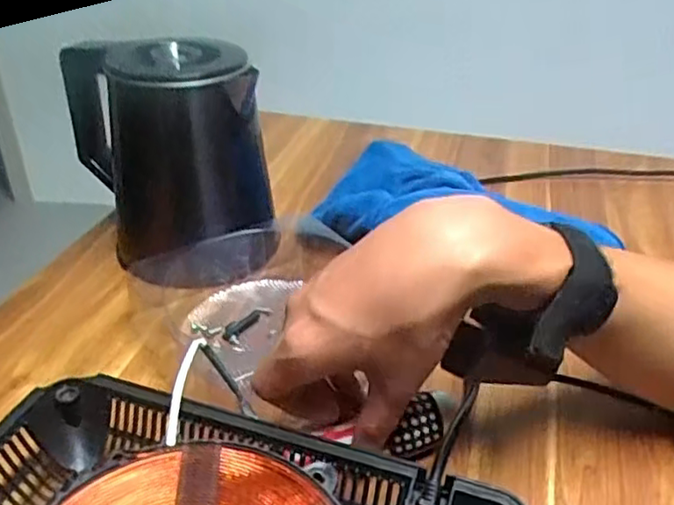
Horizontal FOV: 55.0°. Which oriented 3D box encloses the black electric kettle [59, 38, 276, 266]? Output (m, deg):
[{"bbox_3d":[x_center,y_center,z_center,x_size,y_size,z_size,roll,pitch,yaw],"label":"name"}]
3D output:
[{"bbox_3d":[-0.149,-0.088,0.574,0.138,0.179,0.157,-12,34,-21],"label":"black electric kettle"}]

